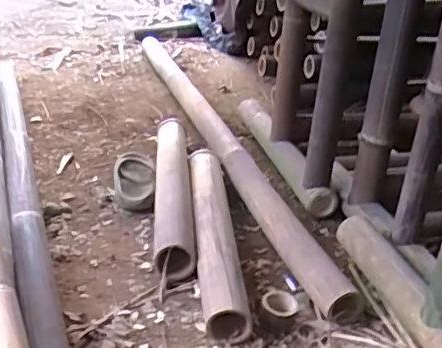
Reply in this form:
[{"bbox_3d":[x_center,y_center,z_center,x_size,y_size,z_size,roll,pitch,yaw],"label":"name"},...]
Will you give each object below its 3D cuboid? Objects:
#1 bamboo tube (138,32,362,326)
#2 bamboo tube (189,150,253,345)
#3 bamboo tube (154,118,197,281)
[{"bbox_3d":[-0.028,-0.146,1.696,0.078,0.068,1.572,-4,28,-19],"label":"bamboo tube"},{"bbox_3d":[-0.020,0.110,1.269,0.085,0.079,0.644,2,26,-8],"label":"bamboo tube"},{"bbox_3d":[-0.118,0.010,1.433,0.085,0.083,0.695,2,26,-7],"label":"bamboo tube"}]

